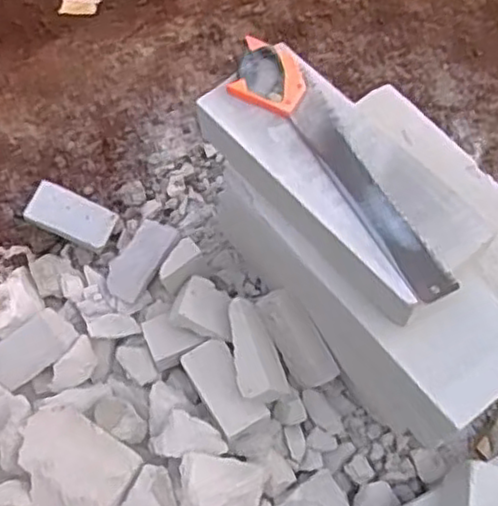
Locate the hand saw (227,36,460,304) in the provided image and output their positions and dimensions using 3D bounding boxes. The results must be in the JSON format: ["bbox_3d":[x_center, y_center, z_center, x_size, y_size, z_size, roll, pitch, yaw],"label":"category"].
[{"bbox_3d":[0.142,-0.146,1.114,0.110,0.029,0.537,-30,69,-17],"label":"hand saw"}]

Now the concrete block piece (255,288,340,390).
[{"bbox_3d":[0.094,0.173,1.387,0.084,0.036,0.209,-31,91,-14],"label":"concrete block piece"}]

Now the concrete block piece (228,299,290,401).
[{"bbox_3d":[0.012,0.190,1.388,0.099,0.061,0.204,-9,64,-8],"label":"concrete block piece"}]

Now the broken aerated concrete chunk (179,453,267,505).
[{"bbox_3d":[-0.055,0.453,1.299,0.166,0.069,0.133,7,63,1],"label":"broken aerated concrete chunk"}]

